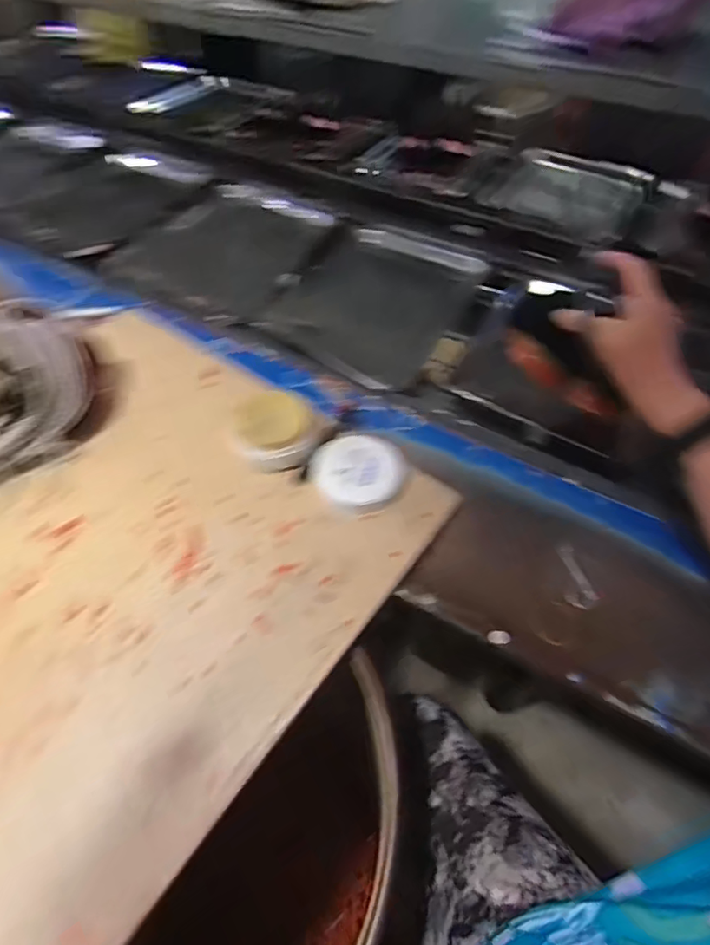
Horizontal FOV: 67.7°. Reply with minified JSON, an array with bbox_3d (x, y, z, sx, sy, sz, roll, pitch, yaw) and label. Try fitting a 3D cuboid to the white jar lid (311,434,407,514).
[{"bbox_3d":[0.004,0.001,0.628,0.103,0.025,0.096,14,52,10],"label":"white jar lid"}]

